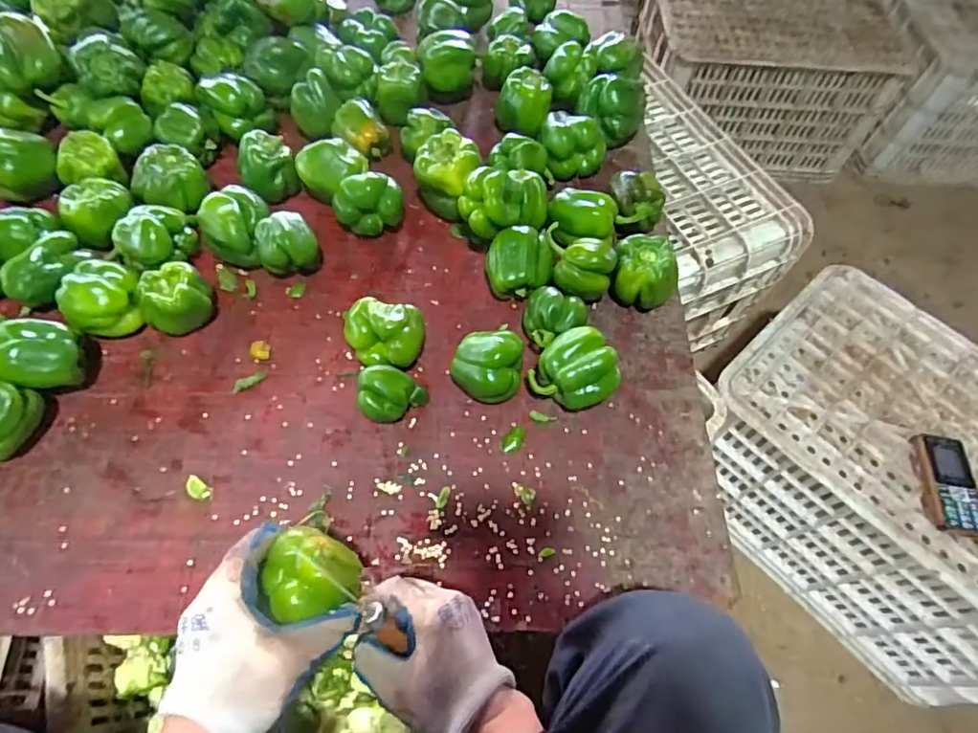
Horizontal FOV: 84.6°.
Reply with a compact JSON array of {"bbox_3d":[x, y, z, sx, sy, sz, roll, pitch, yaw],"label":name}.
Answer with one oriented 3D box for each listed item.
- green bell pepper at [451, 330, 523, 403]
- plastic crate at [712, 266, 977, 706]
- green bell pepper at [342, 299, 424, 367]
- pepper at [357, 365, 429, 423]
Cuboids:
[{"bbox_3d":[-0.001,-0.002,0.591,0.074,0.070,0.076,14,61,3],"label":"green bell pepper"},{"bbox_3d":[0.577,0.154,0.790,0.352,0.281,0.503,-37,70,-21],"label":"plastic crate"},{"bbox_3d":[-0.117,-0.034,0.598,0.084,0.067,0.071,8,61,0],"label":"green bell pepper"},{"bbox_3d":[-0.105,0.032,0.571,0.066,0.057,0.059,17,61,5],"label":"pepper"}]

